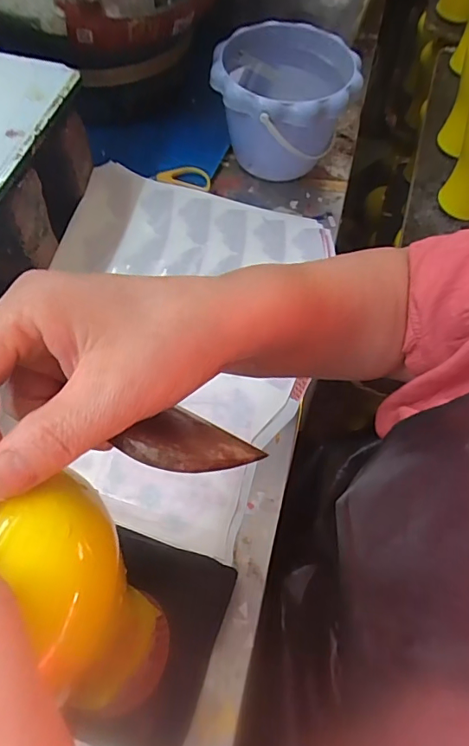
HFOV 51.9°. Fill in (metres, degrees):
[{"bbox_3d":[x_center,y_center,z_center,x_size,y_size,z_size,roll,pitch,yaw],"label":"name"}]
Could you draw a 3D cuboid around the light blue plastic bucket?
[{"bbox_3d":[0.057,-0.311,0.573,0.157,0.114,0.162,2,62,-4],"label":"light blue plastic bucket"}]

